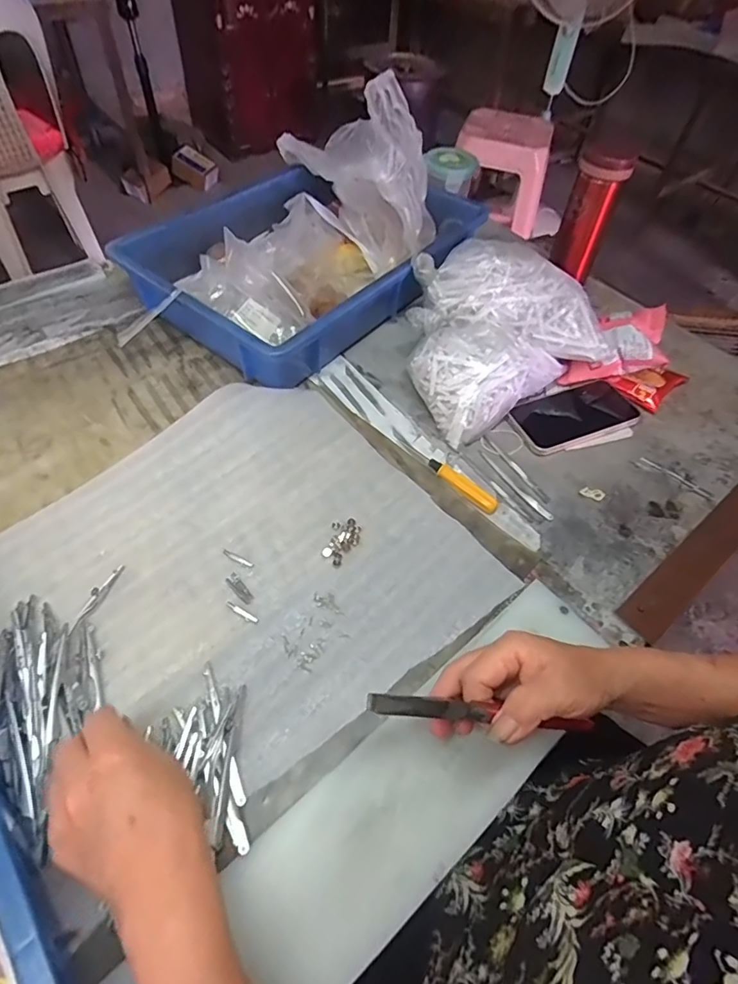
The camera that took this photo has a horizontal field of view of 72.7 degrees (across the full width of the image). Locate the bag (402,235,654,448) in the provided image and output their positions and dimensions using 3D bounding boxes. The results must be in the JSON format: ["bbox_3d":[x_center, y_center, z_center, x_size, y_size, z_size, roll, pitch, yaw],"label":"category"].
[{"bbox_3d":[0.157,-0.197,0.591,0.246,0.106,0.227,-22,59,-19],"label":"bag"}]

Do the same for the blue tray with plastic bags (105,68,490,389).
[{"bbox_3d":[-0.070,-0.334,0.631,0.268,0.209,0.413,37,60,20],"label":"blue tray with plastic bags"}]

